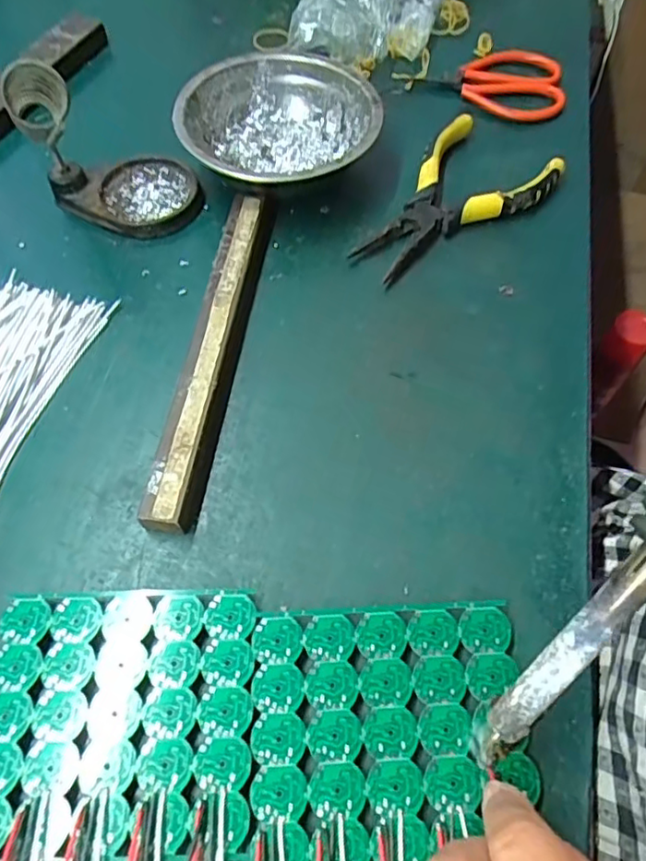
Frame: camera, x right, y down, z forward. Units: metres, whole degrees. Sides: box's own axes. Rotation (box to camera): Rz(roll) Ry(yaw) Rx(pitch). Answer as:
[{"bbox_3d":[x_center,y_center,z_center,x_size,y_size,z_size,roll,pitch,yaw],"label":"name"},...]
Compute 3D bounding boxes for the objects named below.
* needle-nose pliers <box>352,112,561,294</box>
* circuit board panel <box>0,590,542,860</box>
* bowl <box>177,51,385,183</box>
[{"bbox_3d":[0.078,-0.144,0.378,0.139,0.022,0.079,-41,70,-20],"label":"needle-nose pliers"},{"bbox_3d":[-0.030,0.116,0.238,0.210,0.004,0.096,2,61,1],"label":"circuit board panel"},{"bbox_3d":[-0.029,-0.193,0.391,0.127,0.041,0.121,5,61,1],"label":"bowl"}]

